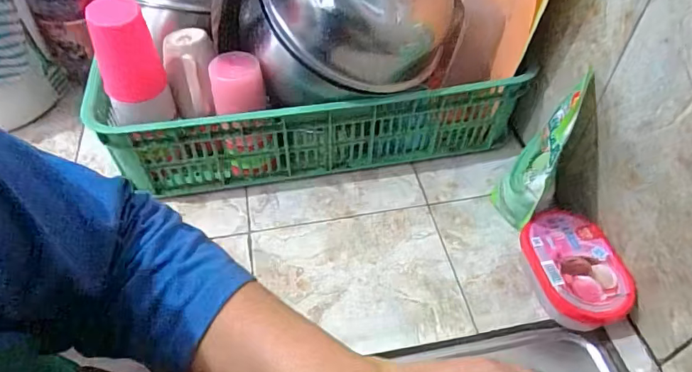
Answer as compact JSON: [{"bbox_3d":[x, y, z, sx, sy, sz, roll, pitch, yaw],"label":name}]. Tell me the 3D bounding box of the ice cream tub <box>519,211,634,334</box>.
[{"bbox_3d":[0.271,0.104,0.576,0.102,0.052,0.146,-9,50,-8],"label":"ice cream tub"}]

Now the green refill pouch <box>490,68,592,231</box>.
[{"bbox_3d":[0.228,-0.034,0.588,0.052,0.215,0.112,22,52,17],"label":"green refill pouch"}]

